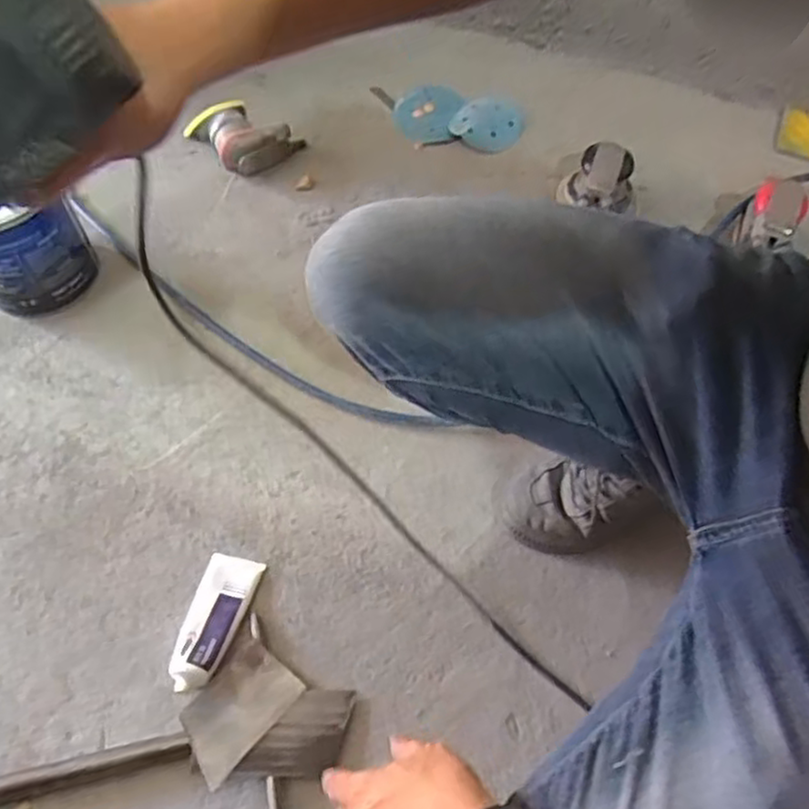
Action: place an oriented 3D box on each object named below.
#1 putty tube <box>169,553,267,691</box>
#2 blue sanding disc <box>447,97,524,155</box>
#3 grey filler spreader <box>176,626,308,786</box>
[{"bbox_3d":[-0.194,0.216,0.720,0.058,0.033,0.141,13,59,7],"label":"putty tube"},{"bbox_3d":[0.135,-0.442,1.114,0.103,0.010,0.124,37,64,19],"label":"blue sanding disc"},{"bbox_3d":[-0.161,0.284,0.678,0.080,0.004,0.112,36,58,19],"label":"grey filler spreader"}]

